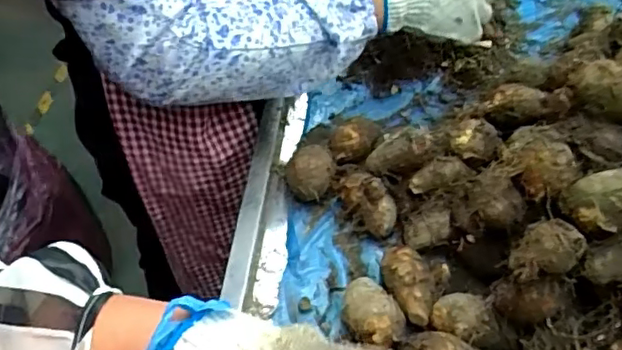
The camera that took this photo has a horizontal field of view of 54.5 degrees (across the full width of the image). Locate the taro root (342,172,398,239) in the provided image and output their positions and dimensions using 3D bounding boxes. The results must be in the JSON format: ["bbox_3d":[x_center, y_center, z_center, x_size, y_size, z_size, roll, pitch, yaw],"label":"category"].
[{"bbox_3d":[0.053,0.025,0.546,0.032,0.047,0.057,-28,55,-22],"label":"taro root"}]

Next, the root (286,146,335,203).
[{"bbox_3d":[-0.001,0.001,0.570,0.045,0.045,0.056,1,50,0],"label":"root"}]

